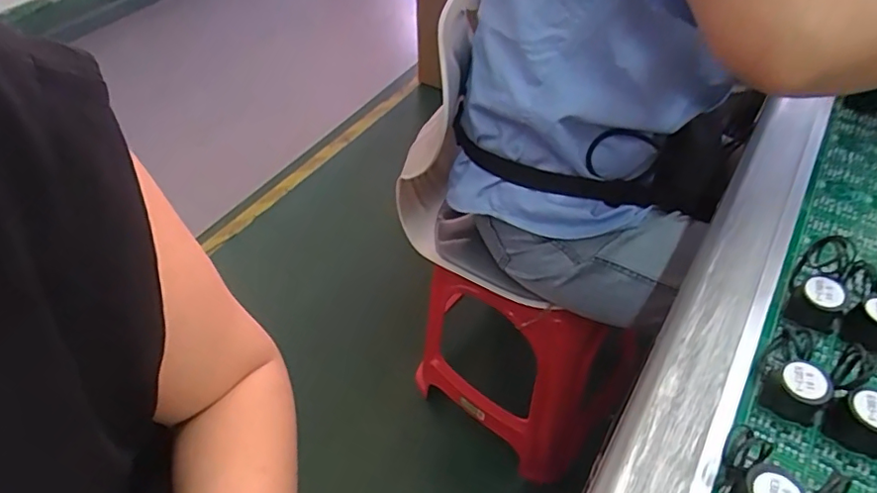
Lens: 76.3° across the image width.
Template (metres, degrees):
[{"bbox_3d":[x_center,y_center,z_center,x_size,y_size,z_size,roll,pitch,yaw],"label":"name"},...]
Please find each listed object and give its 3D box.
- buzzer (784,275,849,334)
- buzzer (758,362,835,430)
[{"bbox_3d":[0.223,0.033,0.327,0.025,0.025,0.021,33,54,29],"label":"buzzer"},{"bbox_3d":[0.187,0.076,0.292,0.023,0.026,0.028,-34,53,-28],"label":"buzzer"}]

